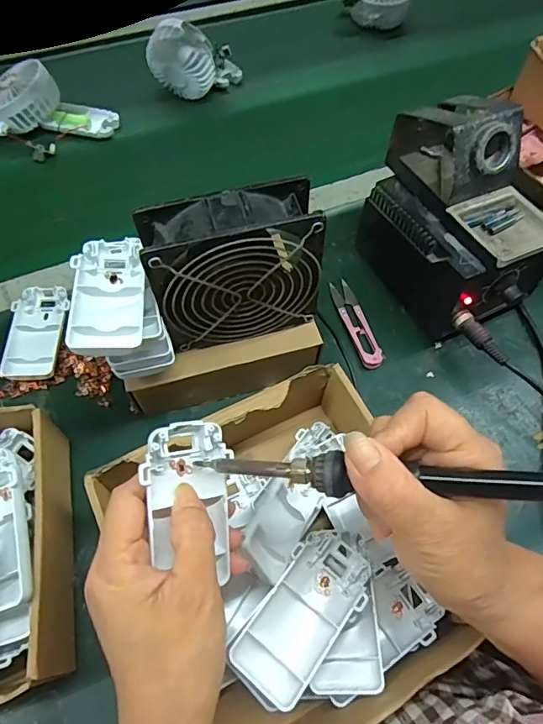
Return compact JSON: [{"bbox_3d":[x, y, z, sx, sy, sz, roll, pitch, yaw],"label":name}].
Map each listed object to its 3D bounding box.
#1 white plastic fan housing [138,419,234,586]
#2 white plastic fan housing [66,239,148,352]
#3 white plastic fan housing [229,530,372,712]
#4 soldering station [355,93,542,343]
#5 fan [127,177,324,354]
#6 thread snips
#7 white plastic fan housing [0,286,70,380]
[{"bbox_3d":[-0.048,0.077,0.261,0.050,0.014,0.087,1,88,-33],"label":"white plastic fan housing"},{"bbox_3d":[-0.110,-0.048,0.323,0.045,0.019,0.101,-8,62,-6],"label":"white plastic fan housing"},{"bbox_3d":[0.021,0.151,0.288,0.047,0.012,0.096,34,60,23],"label":"white plastic fan housing"},{"bbox_3d":[0.166,-0.133,0.431,0.110,0.161,0.174,-26,65,-15],"label":"soldering station"},{"bbox_3d":[-0.025,-0.066,0.347,0.117,0.114,0.042,-11,62,-7],"label":"fan"},{"bbox_3d":[0.083,-0.040,0.460,0.023,0.010,0.103,-14,62,-9],"label":"thread snips"},{"bbox_3d":[-0.216,-0.029,0.437,0.043,0.016,0.097,-3,61,-3],"label":"white plastic fan housing"}]

